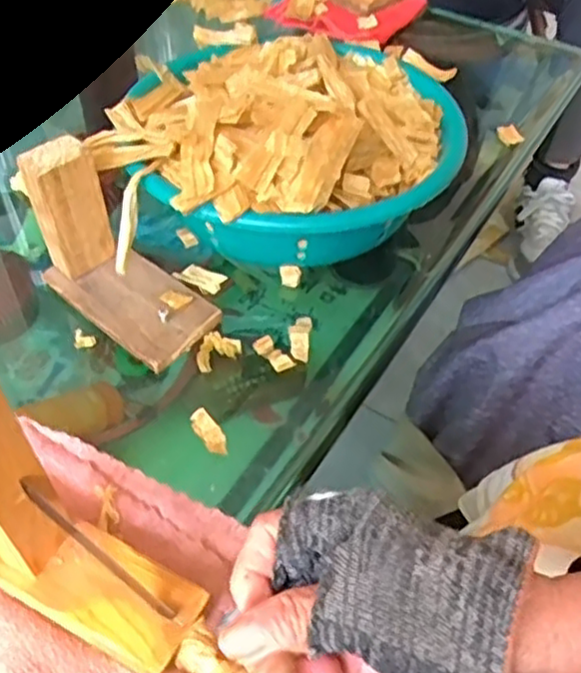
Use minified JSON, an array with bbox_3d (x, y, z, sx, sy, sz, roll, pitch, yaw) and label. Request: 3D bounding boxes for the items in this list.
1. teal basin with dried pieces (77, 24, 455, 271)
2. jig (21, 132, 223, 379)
[{"bbox_3d":[-0.004,-0.157,0.554,0.256,0.087,0.237,1,48,-1],"label":"teal basin with dried pieces"},{"bbox_3d":[-0.114,-0.060,0.481,0.133,0.099,0.065,34,56,25],"label":"jig"}]

